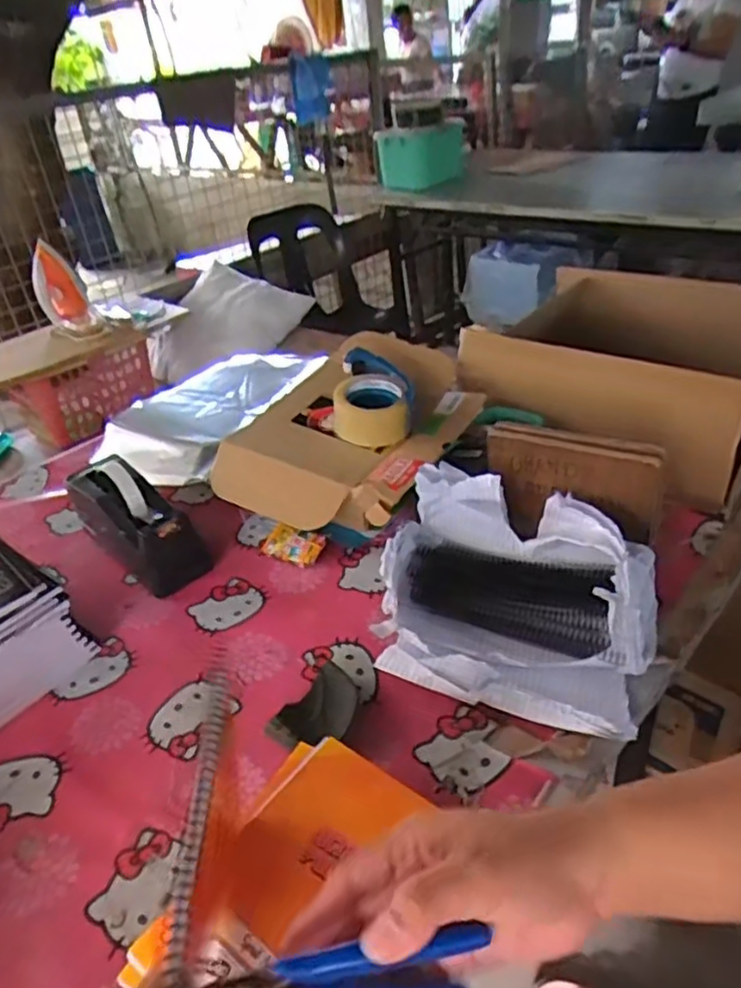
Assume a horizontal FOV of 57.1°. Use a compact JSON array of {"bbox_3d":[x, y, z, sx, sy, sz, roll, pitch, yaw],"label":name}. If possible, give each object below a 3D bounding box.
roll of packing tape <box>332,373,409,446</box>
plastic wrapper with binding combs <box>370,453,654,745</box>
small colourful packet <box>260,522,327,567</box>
[{"bbox_3d":[0.002,-0.114,0.917,0.100,0.056,0.092,-3,35,5],"label":"roll of packing tape"},{"bbox_3d":[0.140,0.096,0.680,0.256,0.099,0.227,11,39,24],"label":"plastic wrapper with binding combs"},{"bbox_3d":[-0.095,0.062,0.835,0.077,0.015,0.045,15,75,30],"label":"small colourful packet"}]

